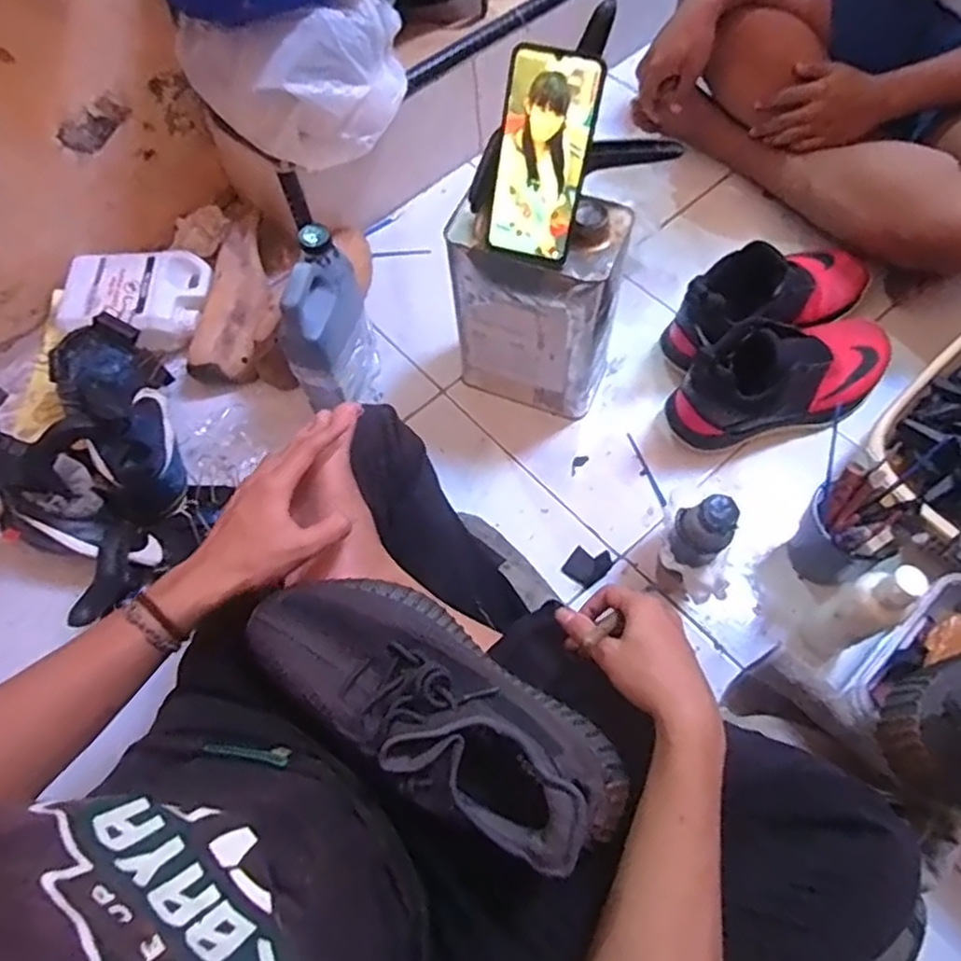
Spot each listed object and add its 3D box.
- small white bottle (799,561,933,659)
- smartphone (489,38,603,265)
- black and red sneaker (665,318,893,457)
[{"bbox_3d":[0.340,0.120,0.620,0.052,0.151,0.045,-28,66,-11],"label":"small white bottle"},{"bbox_3d":[0.052,-0.274,0.594,0.077,0.166,0.010,17,34,11],"label":"smartphone"},{"bbox_3d":[0.348,-0.123,0.768,0.273,0.121,0.109,-17,64,-5],"label":"black and red sneaker"}]

